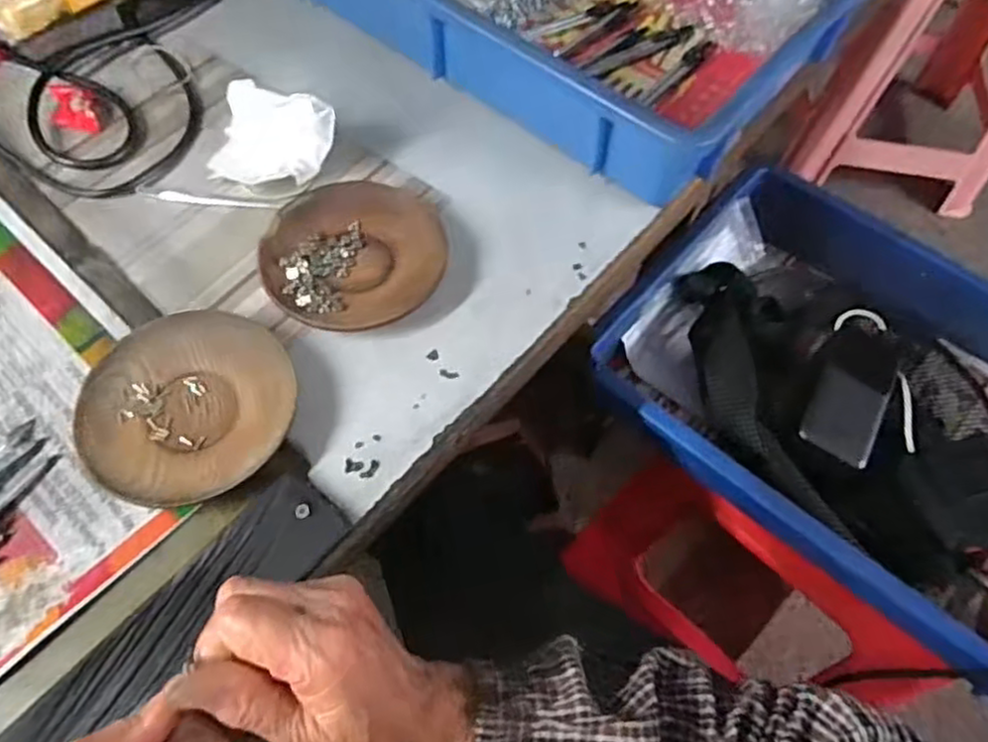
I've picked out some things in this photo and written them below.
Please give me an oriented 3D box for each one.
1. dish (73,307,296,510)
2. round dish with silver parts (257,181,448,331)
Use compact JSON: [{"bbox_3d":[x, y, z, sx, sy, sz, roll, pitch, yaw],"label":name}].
[{"bbox_3d":[-0.173,0.015,0.396,0.112,0.013,0.122,1,61,-2],"label":"dish"},{"bbox_3d":[-0.090,-0.076,0.456,0.115,0.016,0.106,1,61,-2],"label":"round dish with silver parts"}]

